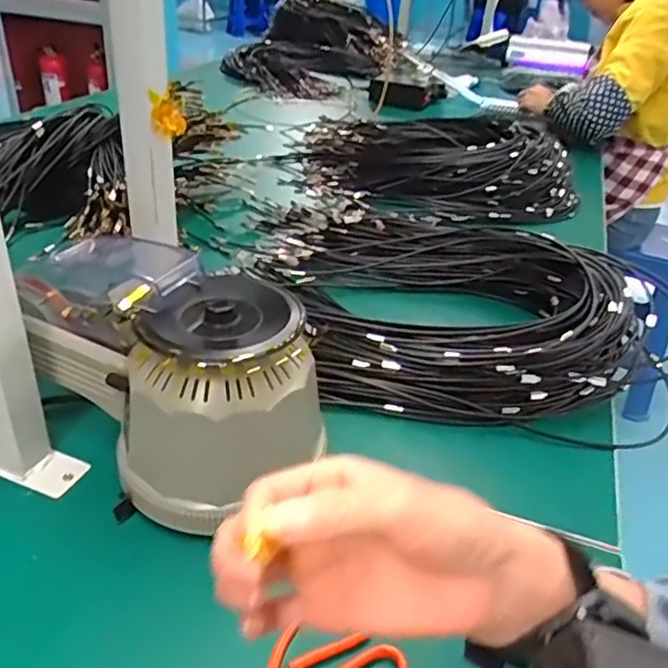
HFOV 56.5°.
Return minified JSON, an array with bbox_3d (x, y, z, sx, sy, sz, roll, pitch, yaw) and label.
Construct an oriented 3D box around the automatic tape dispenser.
[{"bbox_3d":[-0.129,0.024,0.484,0.259,0.160,0.130,28,40,32],"label":"automatic tape dispenser"}]

